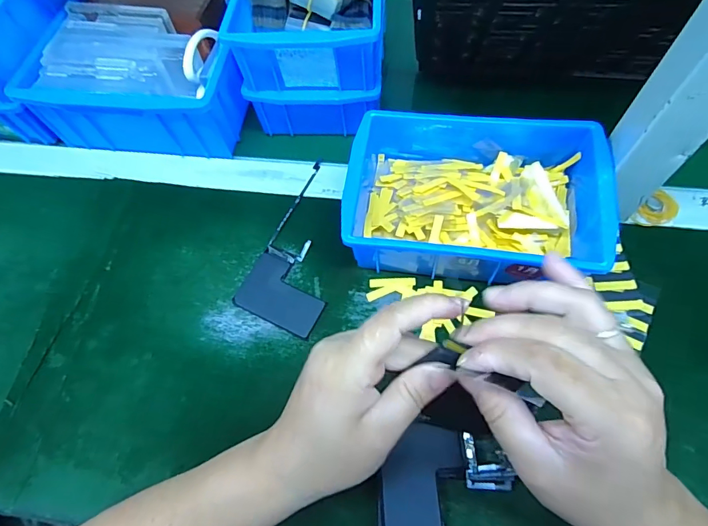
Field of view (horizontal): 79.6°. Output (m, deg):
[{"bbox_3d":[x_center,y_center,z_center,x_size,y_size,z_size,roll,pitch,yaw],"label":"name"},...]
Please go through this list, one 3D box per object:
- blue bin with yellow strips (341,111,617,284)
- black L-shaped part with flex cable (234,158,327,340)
[{"bbox_3d":[0.098,-0.061,0.364,0.201,0.065,0.143,7,66,7],"label":"blue bin with yellow strips"},{"bbox_3d":[-0.039,-0.017,0.396,0.077,0.008,0.163,21,68,13],"label":"black L-shaped part with flex cable"}]

